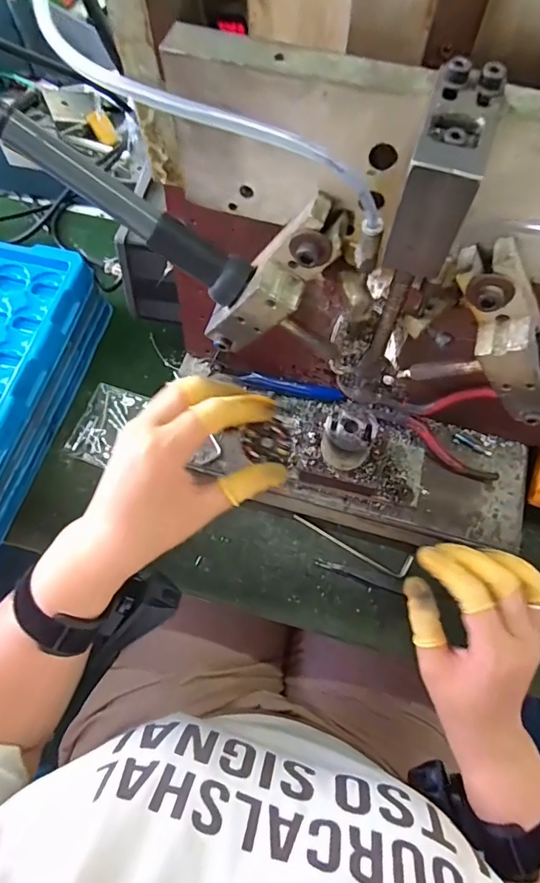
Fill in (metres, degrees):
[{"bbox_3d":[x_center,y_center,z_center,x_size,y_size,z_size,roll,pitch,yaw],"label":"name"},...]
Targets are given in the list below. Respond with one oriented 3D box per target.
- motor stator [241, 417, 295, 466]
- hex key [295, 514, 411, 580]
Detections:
[{"bbox_3d":[-0.001,0.002,0.304,0.031,0.009,0.027,-11,69,-5],"label":"motor stator"},{"bbox_3d":[0.067,0.089,0.406,0.103,0.010,0.021,19,70,7],"label":"hex key"}]

